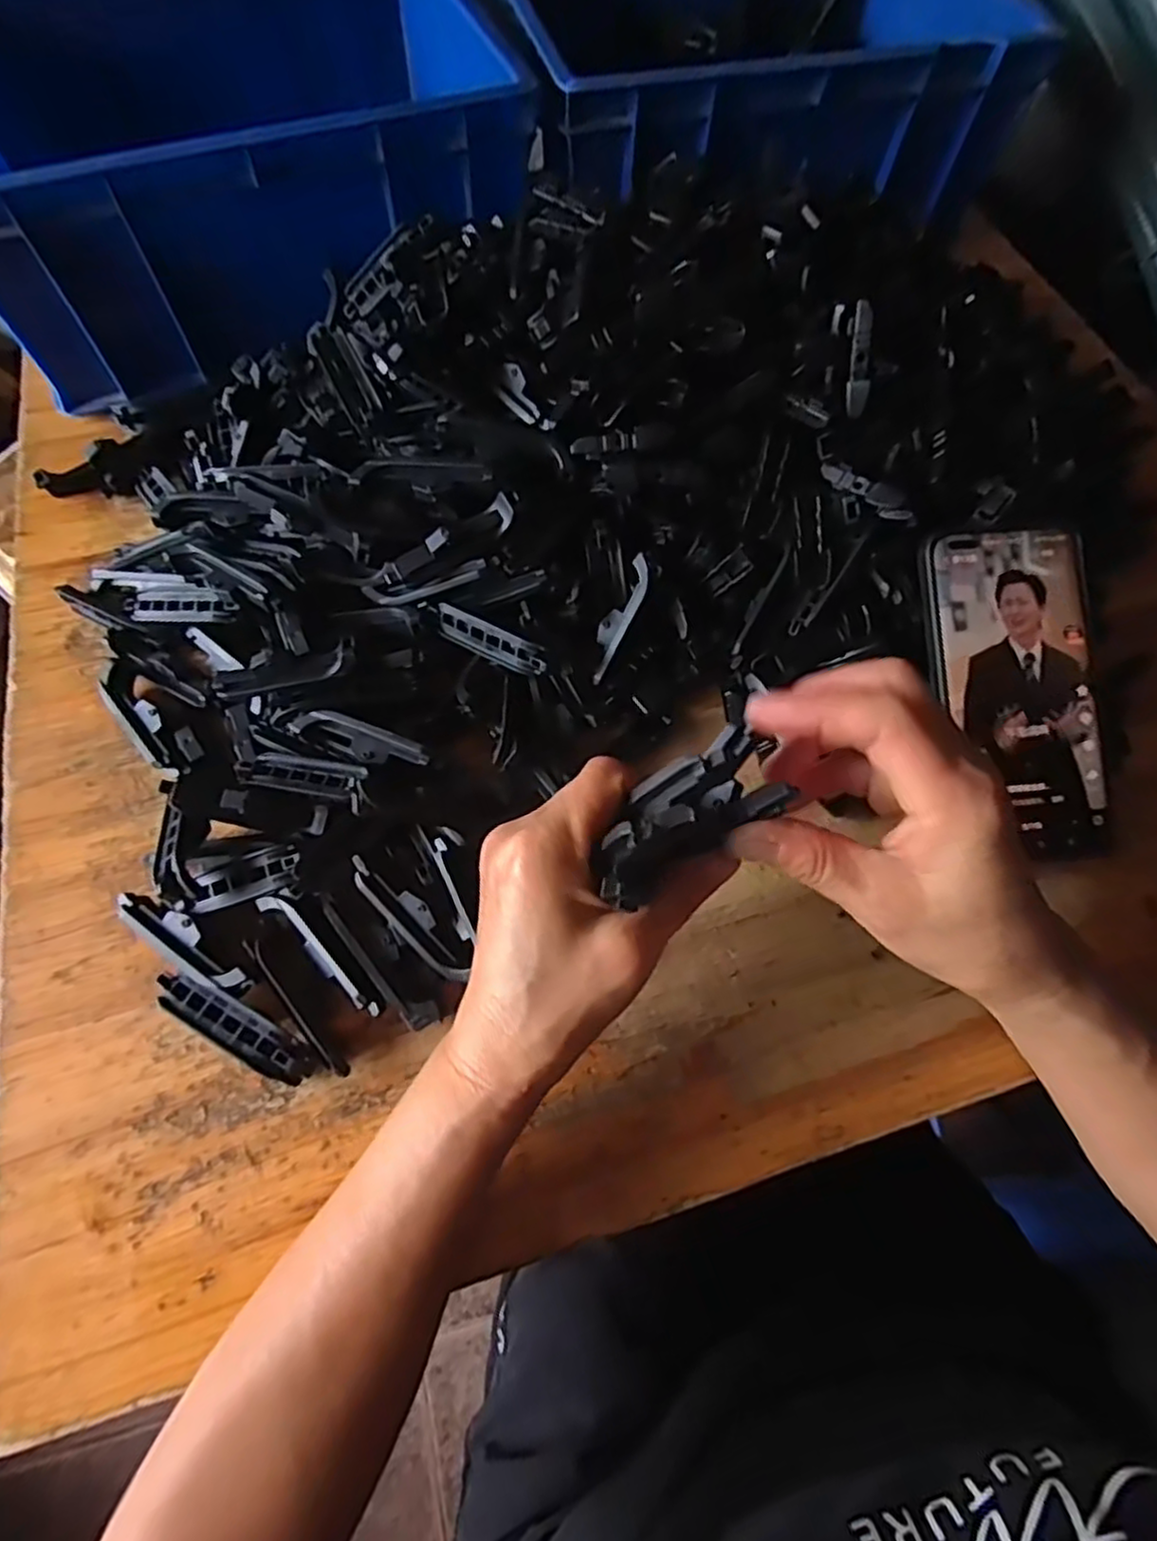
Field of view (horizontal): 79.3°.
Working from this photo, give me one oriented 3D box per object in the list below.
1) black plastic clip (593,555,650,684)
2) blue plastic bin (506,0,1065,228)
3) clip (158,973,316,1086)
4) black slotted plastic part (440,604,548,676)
[{"bbox_3d":[0.020,-0.078,0.363,0.014,0.006,0.066,28,104,11],"label":"black plastic clip"},{"bbox_3d":[0.117,-0.515,0.492,0.322,0.093,0.251,-14,67,-8],"label":"blue plastic bin"},{"bbox_3d":[-0.144,0.107,0.294,0.072,0.016,0.017,27,67,10],"label":"clip"},{"bbox_3d":[-0.044,-0.065,0.351,0.063,0.012,0.013,27,67,10],"label":"black slotted plastic part"}]

